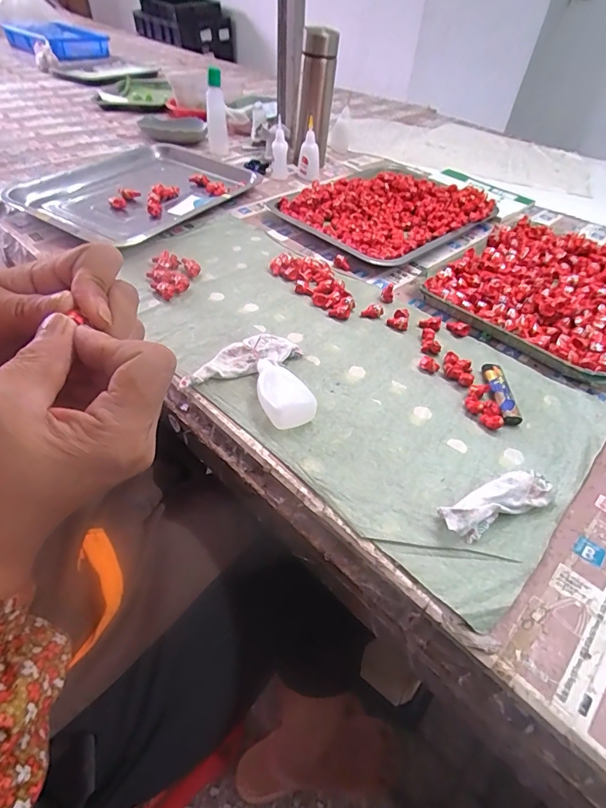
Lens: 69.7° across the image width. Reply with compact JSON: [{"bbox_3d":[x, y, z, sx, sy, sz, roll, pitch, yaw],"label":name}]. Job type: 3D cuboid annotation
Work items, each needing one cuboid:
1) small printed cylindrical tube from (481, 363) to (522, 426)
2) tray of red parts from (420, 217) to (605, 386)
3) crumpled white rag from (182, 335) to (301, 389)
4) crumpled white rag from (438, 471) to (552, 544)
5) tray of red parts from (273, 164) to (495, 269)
[{"bbox_3d":[0.200,-0.011,0.443,0.019,0.012,0.083,2,45,-3],"label":"small printed cylindrical tube"},{"bbox_3d":[0.336,-0.158,0.584,0.305,0.039,0.254,-34,56,-32],"label":"tray of red parts"},{"bbox_3d":[-0.067,-0.049,0.455,0.127,0.014,0.044,-16,49,-20],"label":"crumpled white rag"},{"bbox_3d":[0.150,0.077,0.335,0.101,0.025,0.027,-17,49,-20],"label":"crumpled white rag"},{"bbox_3d":[0.135,-0.333,0.731,0.313,0.049,0.269,-33,56,-32],"label":"tray of red parts"}]

